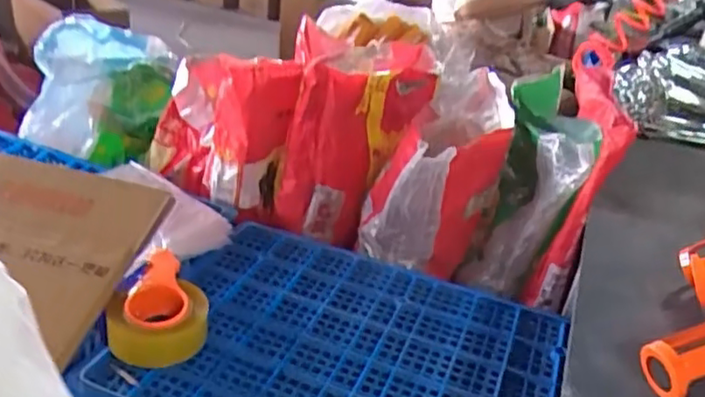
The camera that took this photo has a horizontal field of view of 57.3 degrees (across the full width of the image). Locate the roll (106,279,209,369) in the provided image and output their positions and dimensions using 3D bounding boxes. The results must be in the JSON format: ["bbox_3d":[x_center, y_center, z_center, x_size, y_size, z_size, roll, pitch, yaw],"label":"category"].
[{"bbox_3d":[-0.258,0.164,0.854,0.124,0.070,0.107,-4,31,-18],"label":"roll"}]

